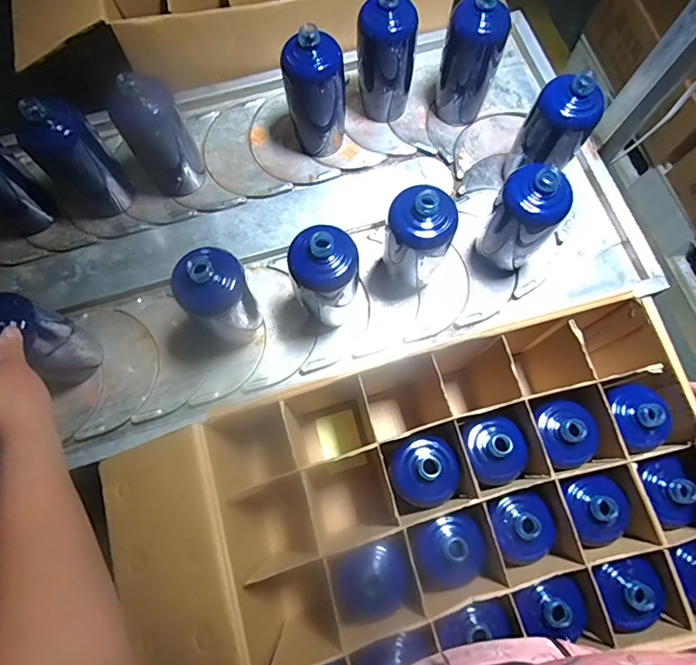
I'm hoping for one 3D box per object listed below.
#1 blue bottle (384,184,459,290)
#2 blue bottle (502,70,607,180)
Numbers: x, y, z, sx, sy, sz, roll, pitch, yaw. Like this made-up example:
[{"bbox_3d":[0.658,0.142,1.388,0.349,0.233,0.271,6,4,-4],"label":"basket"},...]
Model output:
[{"bbox_3d":[0.090,-0.117,0.600,0.080,0.183,0.069,22,76,6],"label":"blue bottle"},{"bbox_3d":[0.285,-0.278,0.646,0.085,0.182,0.073,32,77,8],"label":"blue bottle"}]

